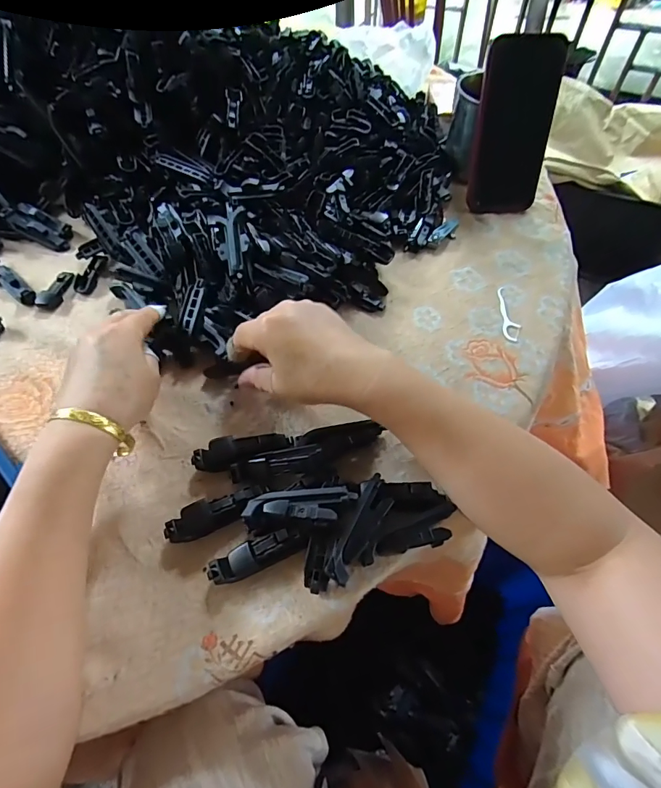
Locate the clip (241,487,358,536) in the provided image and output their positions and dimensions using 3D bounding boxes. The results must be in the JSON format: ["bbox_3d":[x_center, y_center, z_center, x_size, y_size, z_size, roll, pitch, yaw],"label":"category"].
[{"bbox_3d":[-0.021,0.075,0.281,0.074,0.018,0.025,-14,58,8],"label":"clip"}]

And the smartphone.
[{"bbox_3d":[0.195,-0.279,0.456,0.079,0.157,0.016,0,33,5],"label":"smartphone"}]

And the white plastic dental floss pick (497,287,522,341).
[{"bbox_3d":[0.174,-0.078,0.416,0.017,0.004,0.070,5,58,5],"label":"white plastic dental floss pick"}]

